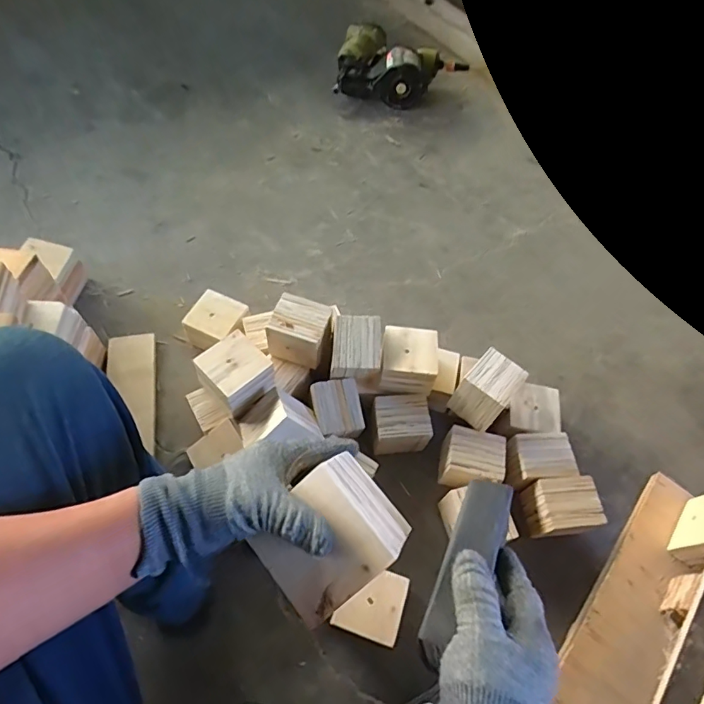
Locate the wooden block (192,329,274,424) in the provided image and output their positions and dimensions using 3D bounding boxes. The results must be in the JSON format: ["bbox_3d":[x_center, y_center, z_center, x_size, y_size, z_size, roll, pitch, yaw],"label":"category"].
[{"bbox_3d":[-0.192,0.036,0.805,0.102,0.069,0.098,41,66,19],"label":"wooden block"}]

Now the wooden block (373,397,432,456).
[{"bbox_3d":[0.084,0.128,0.861,0.098,0.068,0.084,-2,60,-5],"label":"wooden block"}]

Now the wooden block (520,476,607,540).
[{"bbox_3d":[0.353,0.267,0.825,0.101,0.093,0.083,-2,58,-5],"label":"wooden block"}]

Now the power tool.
[{"bbox_3d":[0.116,-0.915,1.552,0.394,0.138,0.318,26,60,13],"label":"power tool"}]

